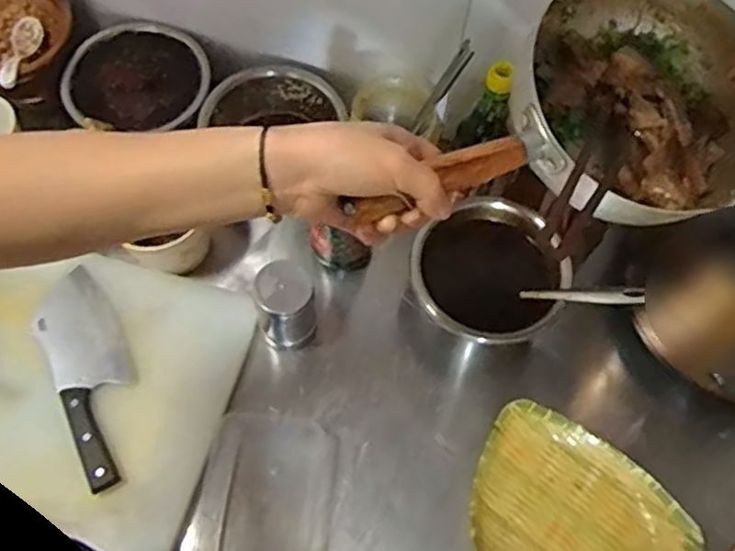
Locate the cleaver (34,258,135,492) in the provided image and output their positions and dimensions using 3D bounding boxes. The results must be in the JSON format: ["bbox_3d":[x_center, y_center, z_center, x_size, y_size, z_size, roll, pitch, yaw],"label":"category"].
[{"bbox_3d":[-0.286,0.103,0.721,0.078,0.025,0.233,-25,69,-13],"label":"cleaver"}]

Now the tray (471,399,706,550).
[{"bbox_3d":[0.193,0.248,0.705,0.226,0.053,0.216,-29,69,-15],"label":"tray"}]

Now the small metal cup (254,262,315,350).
[{"bbox_3d":[-0.087,0.035,0.746,0.058,0.105,0.062,1,65,-2],"label":"small metal cup"}]

